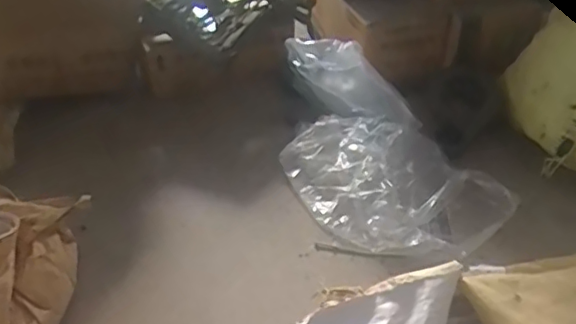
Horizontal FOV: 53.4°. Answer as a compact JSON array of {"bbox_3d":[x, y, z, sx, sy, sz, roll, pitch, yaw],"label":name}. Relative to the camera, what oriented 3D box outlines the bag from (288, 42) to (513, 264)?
[{"bbox_3d":[0.157,-0.047,1.108,0.314,0.169,0.531,-28,50,-25],"label":"bag"}]

